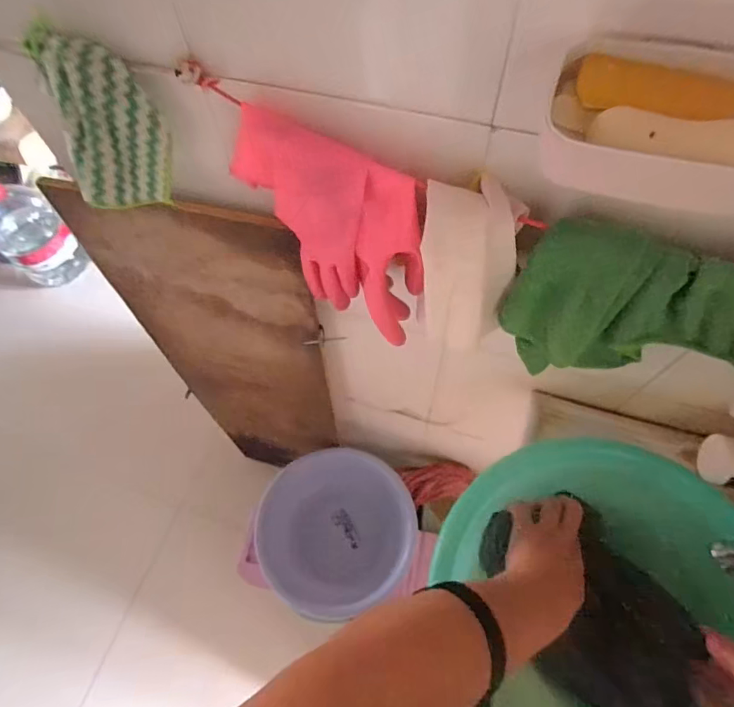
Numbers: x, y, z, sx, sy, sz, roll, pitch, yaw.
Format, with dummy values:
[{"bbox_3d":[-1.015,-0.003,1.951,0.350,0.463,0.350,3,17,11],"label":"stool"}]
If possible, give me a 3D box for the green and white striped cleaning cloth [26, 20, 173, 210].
[{"bbox_3d":[-0.232,-0.207,0.429,0.087,0.155,0.060,-19,38,-10],"label":"green and white striped cleaning cloth"}]

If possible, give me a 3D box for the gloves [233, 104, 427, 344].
[{"bbox_3d":[-0.035,-0.123,0.438,0.204,0.160,0.068,34,69,18],"label":"gloves"}]

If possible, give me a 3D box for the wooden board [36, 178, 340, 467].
[{"bbox_3d":[-0.209,0.045,0.849,0.346,0.797,0.031,11,59,11],"label":"wooden board"}]

